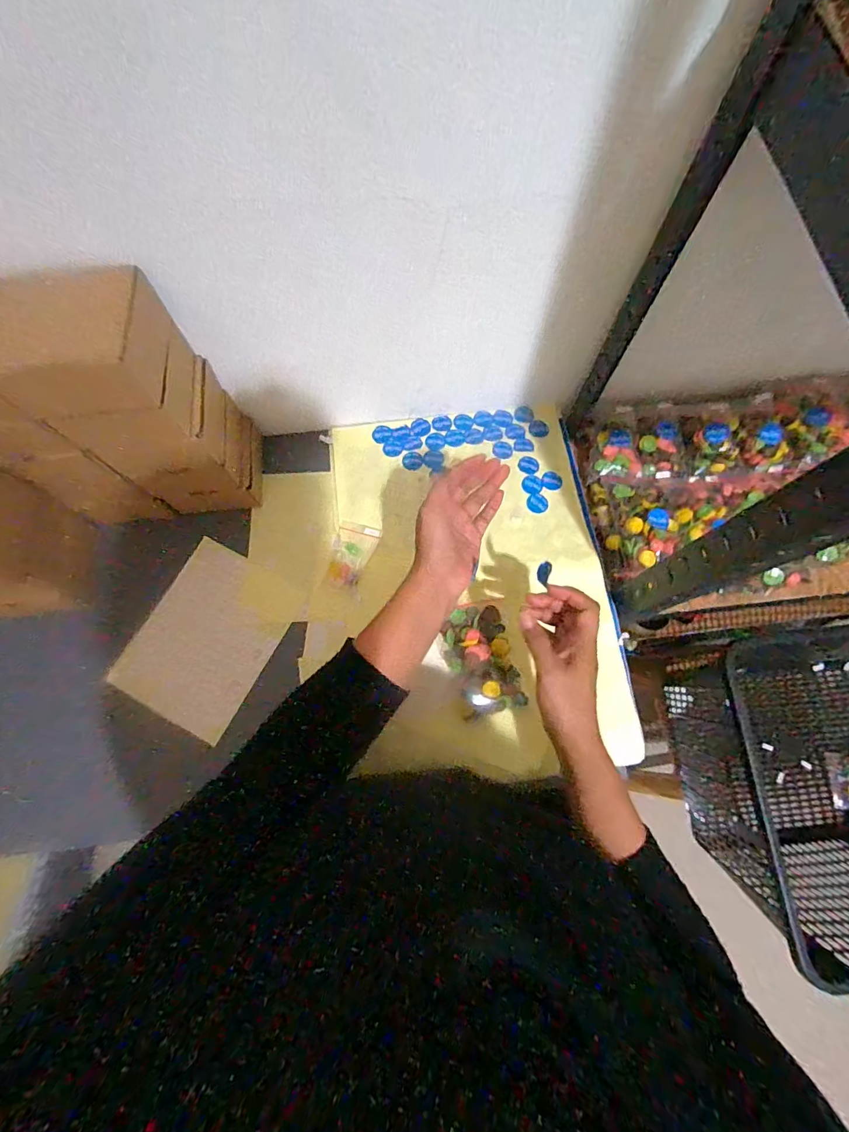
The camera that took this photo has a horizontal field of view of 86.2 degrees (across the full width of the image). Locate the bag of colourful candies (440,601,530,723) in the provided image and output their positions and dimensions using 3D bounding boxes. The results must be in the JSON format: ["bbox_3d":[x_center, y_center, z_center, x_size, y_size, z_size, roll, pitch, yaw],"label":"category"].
[{"bbox_3d":[0.064,0.107,0.521,0.074,0.025,0.120,-14,75,-4],"label":"bag of colourful candies"}]

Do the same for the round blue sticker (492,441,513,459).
[{"bbox_3d":[0.107,-0.159,0.617,0.027,0.004,0.026,0,74,-1],"label":"round blue sticker"}]

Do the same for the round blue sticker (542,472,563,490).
[{"bbox_3d":[0.169,-0.113,0.599,0.027,0.004,0.025,0,74,-1],"label":"round blue sticker"}]

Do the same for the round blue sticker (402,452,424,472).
[{"bbox_3d":[-0.016,-0.143,0.615,0.028,0.004,0.029,11,74,3],"label":"round blue sticker"}]

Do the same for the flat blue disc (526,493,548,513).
[{"bbox_3d":[0.149,-0.082,0.594,0.027,0.004,0.027,-1,74,3],"label":"flat blue disc"}]

